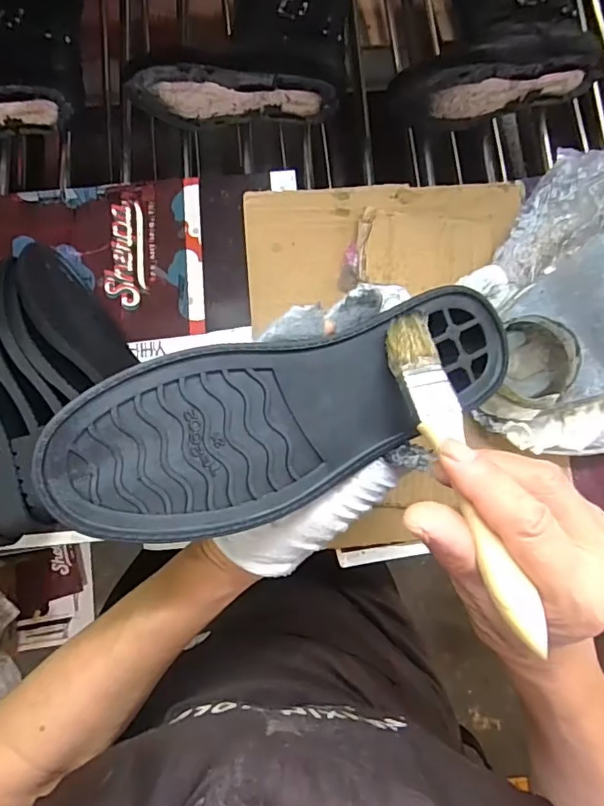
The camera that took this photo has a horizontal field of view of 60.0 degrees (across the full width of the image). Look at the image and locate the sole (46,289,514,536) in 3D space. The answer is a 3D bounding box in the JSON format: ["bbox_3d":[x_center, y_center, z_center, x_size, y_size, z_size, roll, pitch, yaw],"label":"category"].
[{"bbox_3d":[0.000,0.003,0.247,0.219,0.028,0.075,-19,98,-17],"label":"sole"}]

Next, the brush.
[{"bbox_3d":[0.065,0.023,0.220,0.021,0.005,0.144,-15,67,-4],"label":"brush"}]

